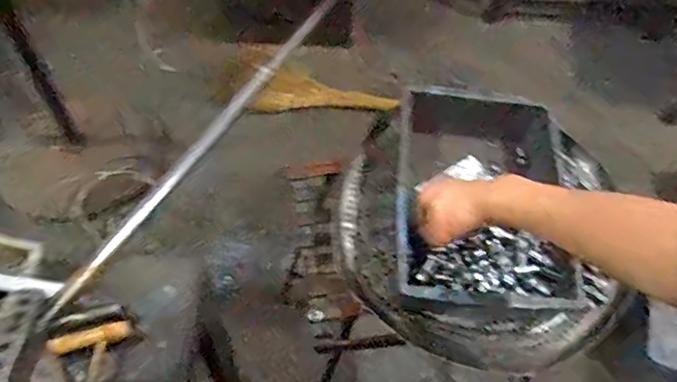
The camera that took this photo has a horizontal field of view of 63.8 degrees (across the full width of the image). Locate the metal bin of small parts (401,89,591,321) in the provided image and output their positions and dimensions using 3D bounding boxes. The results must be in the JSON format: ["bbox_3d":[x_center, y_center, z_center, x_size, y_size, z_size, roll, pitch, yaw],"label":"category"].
[{"bbox_3d":[0.188,0.014,0.693,0.228,0.097,0.305,7,54,2],"label":"metal bin of small parts"}]

